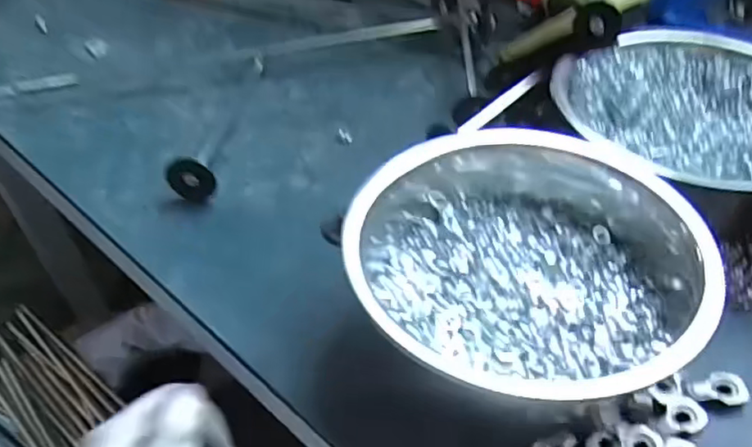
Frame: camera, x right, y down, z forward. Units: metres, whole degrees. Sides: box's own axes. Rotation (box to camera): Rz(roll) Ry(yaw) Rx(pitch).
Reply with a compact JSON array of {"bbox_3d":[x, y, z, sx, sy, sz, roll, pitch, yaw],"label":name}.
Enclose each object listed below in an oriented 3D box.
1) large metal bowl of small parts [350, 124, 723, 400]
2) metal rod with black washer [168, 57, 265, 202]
[{"bbox_3d":[0.081,0.011,0.361,0.184,0.074,0.209,8,45,9],"label":"large metal bowl of small parts"},{"bbox_3d":[-0.124,-0.091,0.510,0.030,0.030,0.188,3,44,4],"label":"metal rod with black washer"}]

